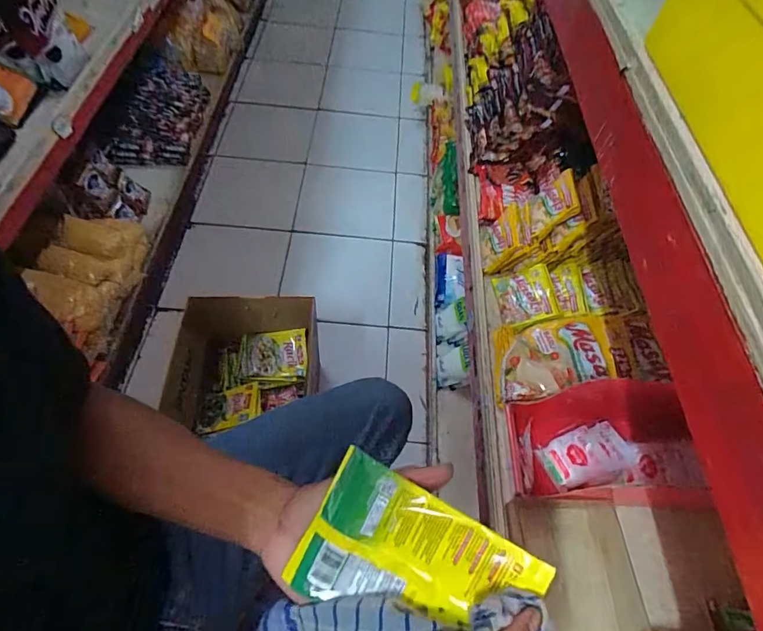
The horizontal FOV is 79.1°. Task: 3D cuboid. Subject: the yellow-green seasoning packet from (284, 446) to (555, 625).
[{"bbox_3d":[0.018,0.162,0.293,0.139,0.011,0.096,25,91,16],"label":"yellow-green seasoning packet"}]

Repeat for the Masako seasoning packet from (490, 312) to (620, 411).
[{"bbox_3d":[0.222,0.057,0.600,0.143,0.017,0.120,-5,50,14],"label":"Masako seasoning packet"}]

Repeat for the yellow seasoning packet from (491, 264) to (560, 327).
[{"bbox_3d":[0.206,-0.029,0.658,0.081,0.021,0.084,-10,62,7],"label":"yellow seasoning packet"}]

